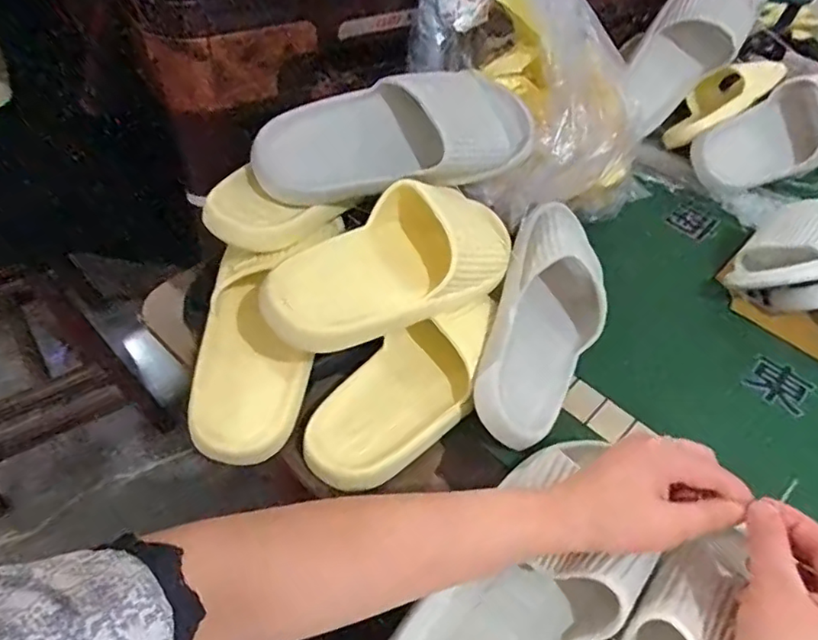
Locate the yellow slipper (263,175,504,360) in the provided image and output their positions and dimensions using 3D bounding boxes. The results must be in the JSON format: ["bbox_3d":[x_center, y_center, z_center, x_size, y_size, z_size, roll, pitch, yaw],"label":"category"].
[{"bbox_3d":[-0.006,-0.041,0.513,0.252,0.093,0.097,-28,58,-27],"label":"yellow slipper"}]

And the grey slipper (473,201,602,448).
[{"bbox_3d":[0.129,-0.016,0.536,0.099,0.072,0.246,18,67,9],"label":"grey slipper"}]

